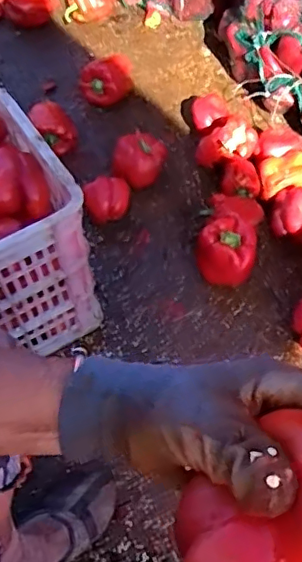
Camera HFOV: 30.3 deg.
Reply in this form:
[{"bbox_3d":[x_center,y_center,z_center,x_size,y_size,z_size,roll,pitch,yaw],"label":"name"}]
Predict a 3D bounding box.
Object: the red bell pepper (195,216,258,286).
[{"bbox_3d":[0.125,-0.050,0.924,0.095,0.095,0.110,13,57,11],"label":"red bell pepper"}]

